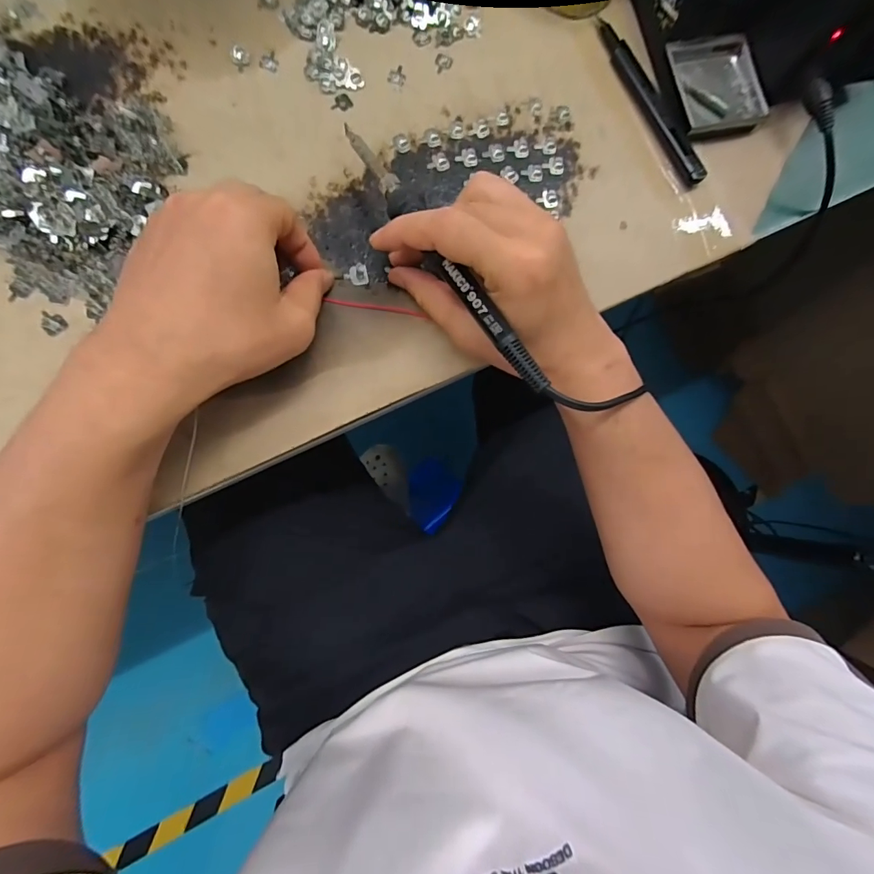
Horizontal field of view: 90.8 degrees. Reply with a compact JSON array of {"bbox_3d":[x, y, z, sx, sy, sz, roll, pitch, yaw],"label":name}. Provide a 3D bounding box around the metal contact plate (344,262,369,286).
[{"bbox_3d":[-0.054,-0.108,0.285,0.015,0.007,0.014,1,85,-7],"label":"metal contact plate"}]

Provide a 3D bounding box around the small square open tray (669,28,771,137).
[{"bbox_3d":[0.209,-0.264,0.323,0.070,0.011,0.070,-17,88,-9],"label":"small square open tray"}]

